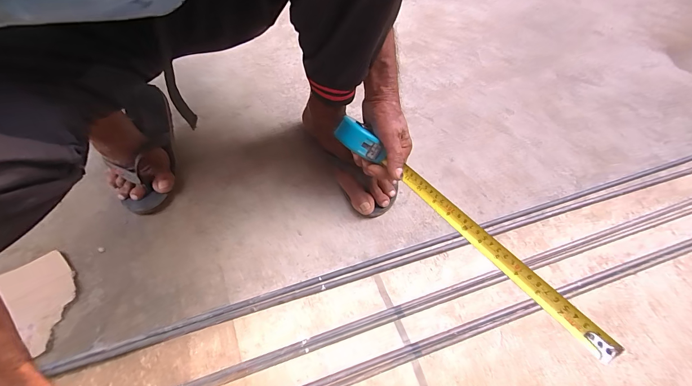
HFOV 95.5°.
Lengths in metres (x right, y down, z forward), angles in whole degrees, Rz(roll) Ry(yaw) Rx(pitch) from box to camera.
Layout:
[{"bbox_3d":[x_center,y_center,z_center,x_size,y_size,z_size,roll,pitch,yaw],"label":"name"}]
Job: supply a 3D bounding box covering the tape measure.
[{"bbox_3d":[0.122,0.024,0.385,0.046,0.051,0.385,-36,60,-16],"label":"tape measure"}]

